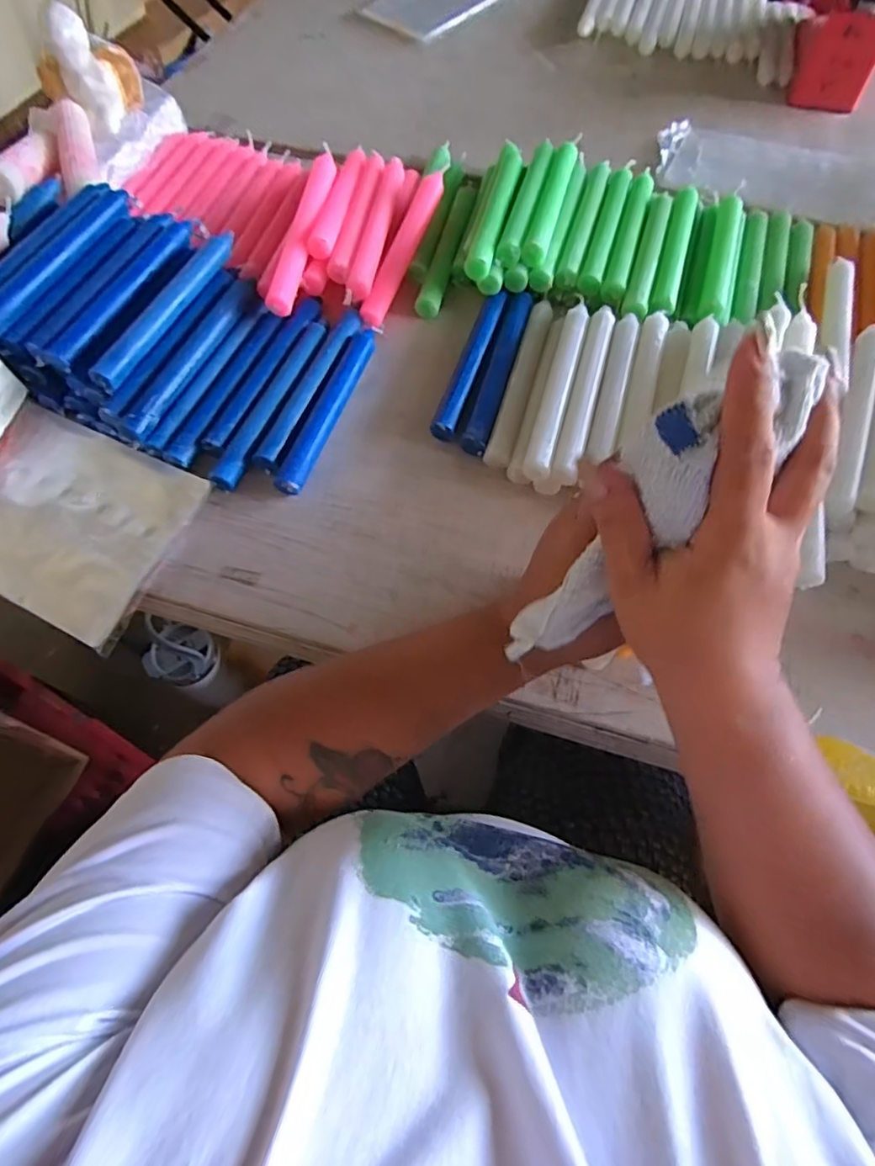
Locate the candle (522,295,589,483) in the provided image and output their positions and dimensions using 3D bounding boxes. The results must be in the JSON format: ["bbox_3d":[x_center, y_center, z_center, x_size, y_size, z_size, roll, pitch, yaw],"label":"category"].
[{"bbox_3d":[0.104,-0.169,0.497,0.022,0.021,0.193,14,64,8],"label":"candle"}]

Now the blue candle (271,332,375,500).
[{"bbox_3d":[-0.094,-0.160,0.507,0.022,0.016,0.197,15,64,8],"label":"blue candle"}]

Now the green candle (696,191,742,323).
[{"bbox_3d":[0.281,-0.322,0.571,0.023,0.025,0.194,17,65,9],"label":"green candle"}]

